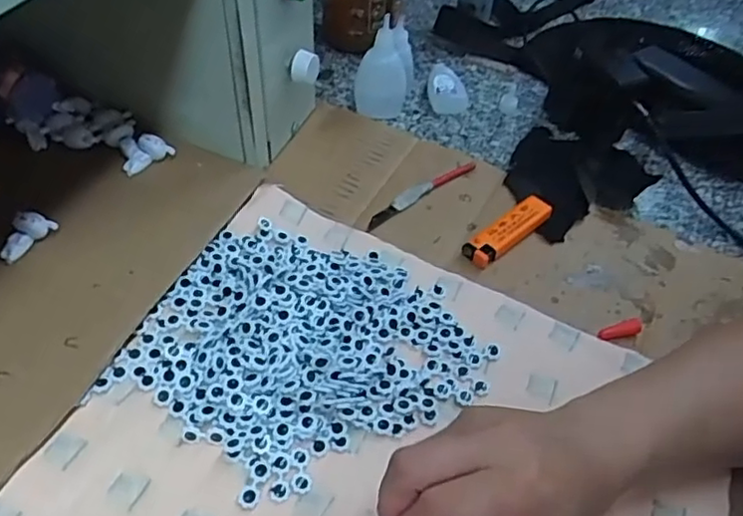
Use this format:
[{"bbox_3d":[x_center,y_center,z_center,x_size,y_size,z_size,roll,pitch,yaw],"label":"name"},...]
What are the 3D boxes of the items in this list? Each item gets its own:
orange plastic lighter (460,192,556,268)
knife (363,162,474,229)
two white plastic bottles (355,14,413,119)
[{"bbox_3d":[0.104,-0.021,0.496,0.078,0.019,0.024,-30,56,-27],"label":"orange plastic lighter"},{"bbox_3d":[0.042,-0.054,0.527,0.117,0.010,0.011,-30,62,-26],"label":"knife"},{"bbox_3d":[0.013,-0.177,0.589,0.049,0.080,0.059,7,49,2],"label":"two white plastic bottles"}]

